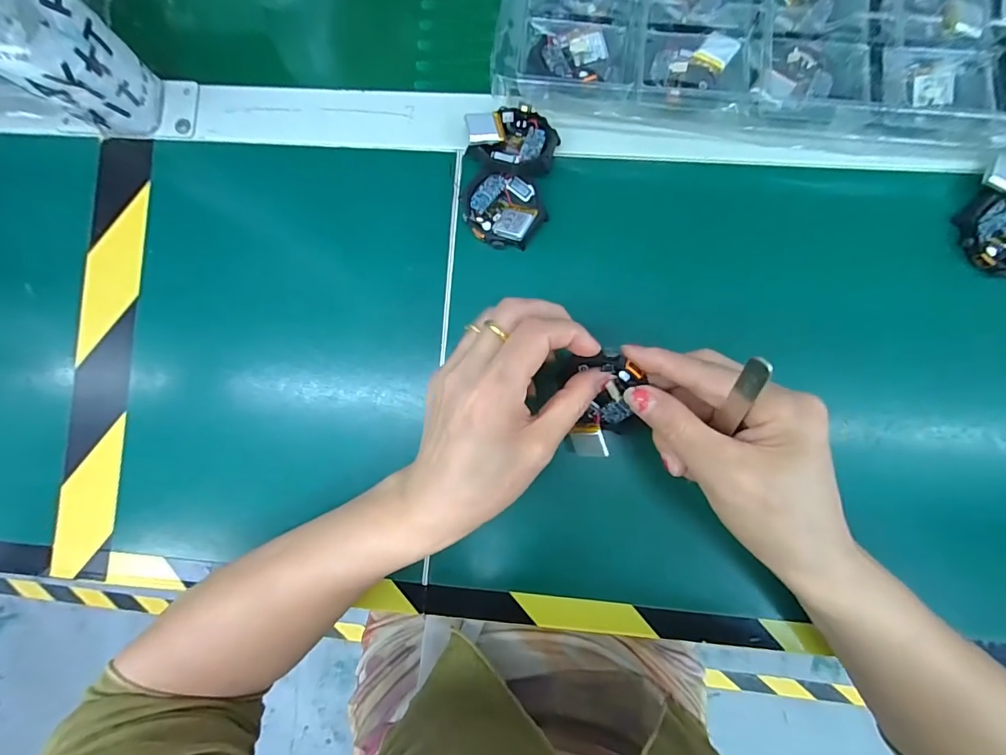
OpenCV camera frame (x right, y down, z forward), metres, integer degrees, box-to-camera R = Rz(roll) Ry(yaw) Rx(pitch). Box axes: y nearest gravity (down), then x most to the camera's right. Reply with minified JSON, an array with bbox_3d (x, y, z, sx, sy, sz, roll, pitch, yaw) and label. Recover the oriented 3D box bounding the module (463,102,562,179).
[{"bbox_3d":[0.006,-0.150,0.271,0.056,0.019,0.042,4,86,4],"label":"module"}]

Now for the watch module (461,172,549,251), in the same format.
[{"bbox_3d":[-0.001,-0.108,0.275,0.051,0.020,0.047,35,89,5],"label":"watch module"}]

